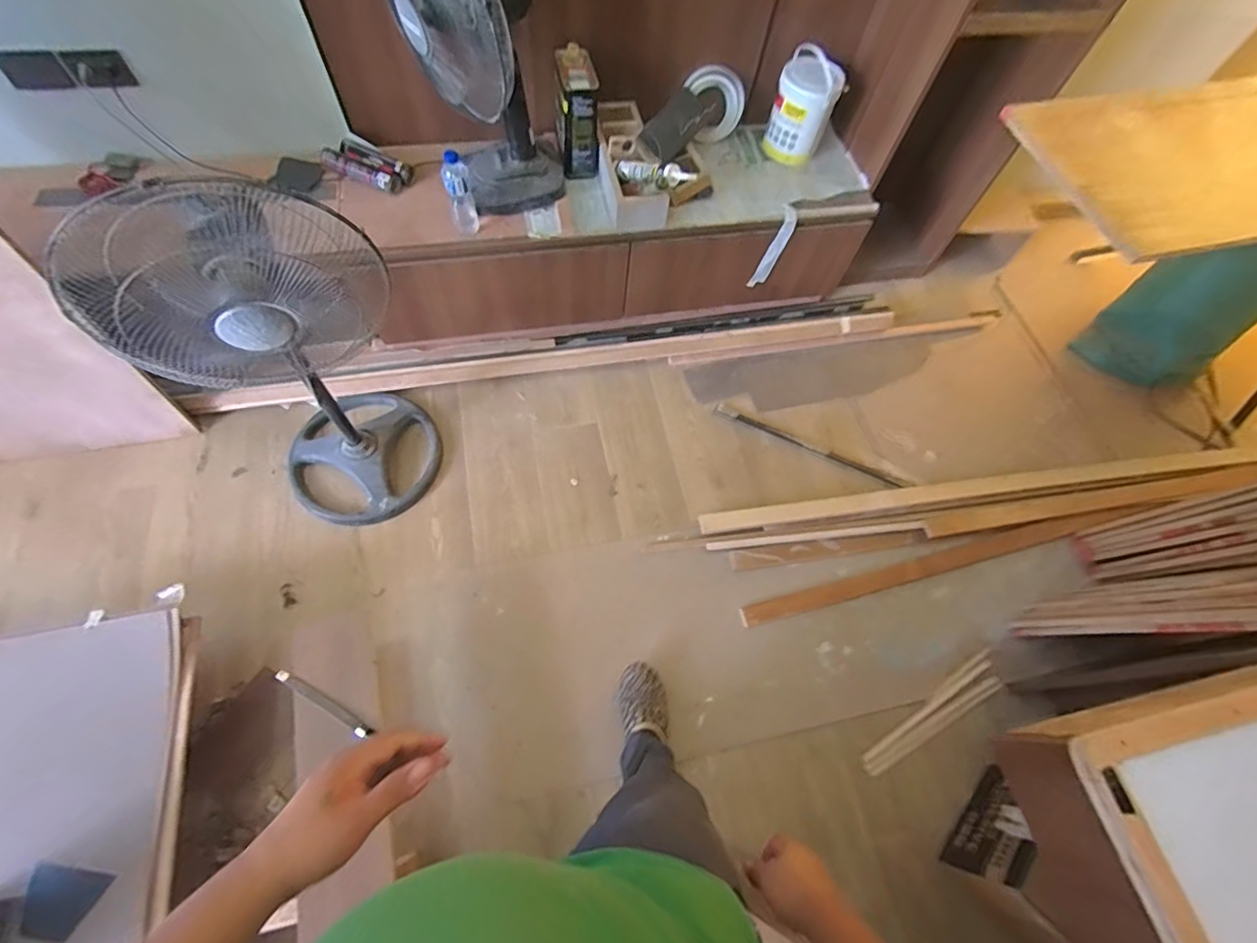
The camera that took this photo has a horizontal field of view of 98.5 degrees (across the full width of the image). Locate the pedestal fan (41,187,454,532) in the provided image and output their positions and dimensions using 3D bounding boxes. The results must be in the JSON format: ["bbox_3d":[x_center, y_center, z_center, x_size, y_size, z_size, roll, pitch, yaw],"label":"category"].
[{"bbox_3d":[-0.713,-0.206,1.135,0.367,0.900,0.365,30,65,10],"label":"pedestal fan"}]

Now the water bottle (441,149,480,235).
[{"bbox_3d":[-0.415,-0.688,1.331,0.066,0.202,0.075,-11,65,-10],"label":"water bottle"}]

